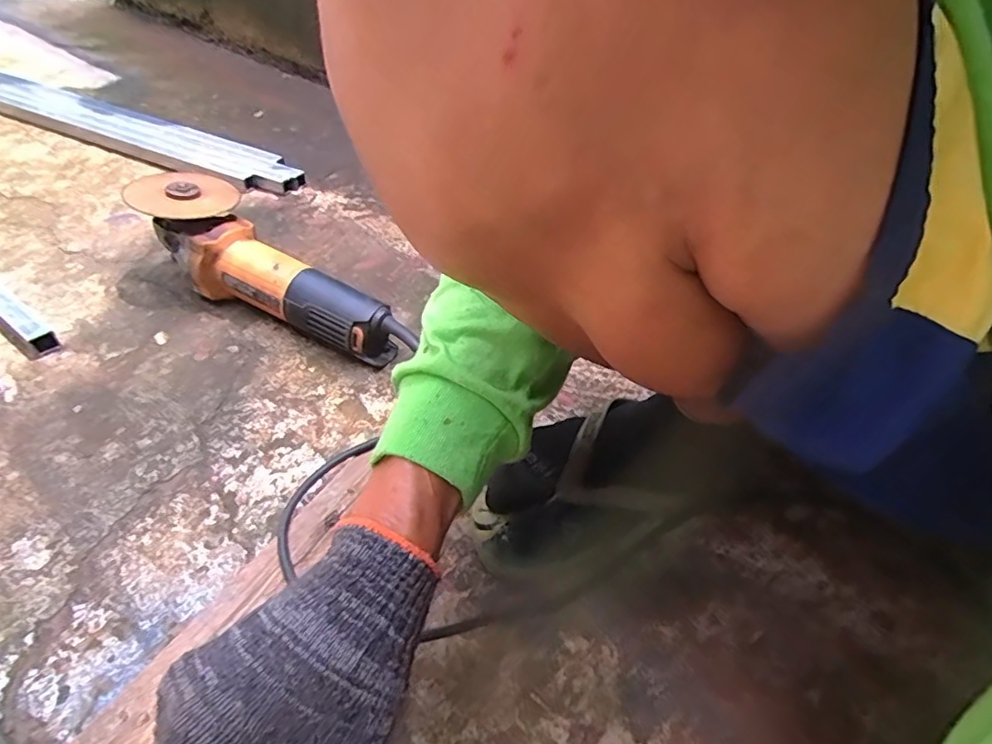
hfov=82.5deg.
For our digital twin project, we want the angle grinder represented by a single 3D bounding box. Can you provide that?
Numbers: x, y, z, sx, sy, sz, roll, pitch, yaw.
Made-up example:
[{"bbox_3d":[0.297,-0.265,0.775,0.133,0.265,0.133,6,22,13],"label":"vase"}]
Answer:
[{"bbox_3d":[-0.217,-0.094,0.540,0.292,0.075,0.076,33,47,8],"label":"angle grinder"}]

